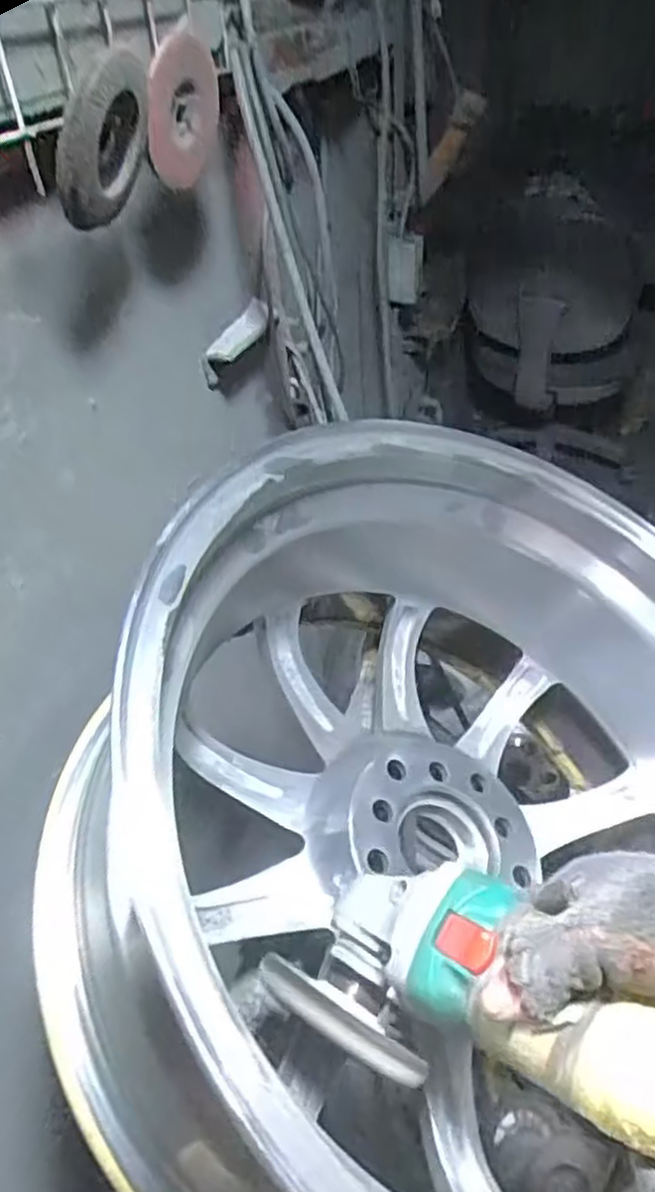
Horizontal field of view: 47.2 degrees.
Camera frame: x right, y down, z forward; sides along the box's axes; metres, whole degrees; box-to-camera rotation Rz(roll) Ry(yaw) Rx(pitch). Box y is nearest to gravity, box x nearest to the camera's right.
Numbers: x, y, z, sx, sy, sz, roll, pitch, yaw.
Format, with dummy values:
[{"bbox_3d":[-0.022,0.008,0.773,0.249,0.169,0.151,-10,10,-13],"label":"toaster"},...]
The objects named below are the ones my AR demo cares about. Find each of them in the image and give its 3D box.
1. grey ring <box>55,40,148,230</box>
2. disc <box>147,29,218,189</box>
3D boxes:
[{"bbox_3d":[-0.128,-0.272,0.439,0.014,0.087,0.096,27,58,6],"label":"grey ring"},{"bbox_3d":[-0.098,-0.338,0.526,0.009,0.089,0.098,27,33,10],"label":"disc"}]

